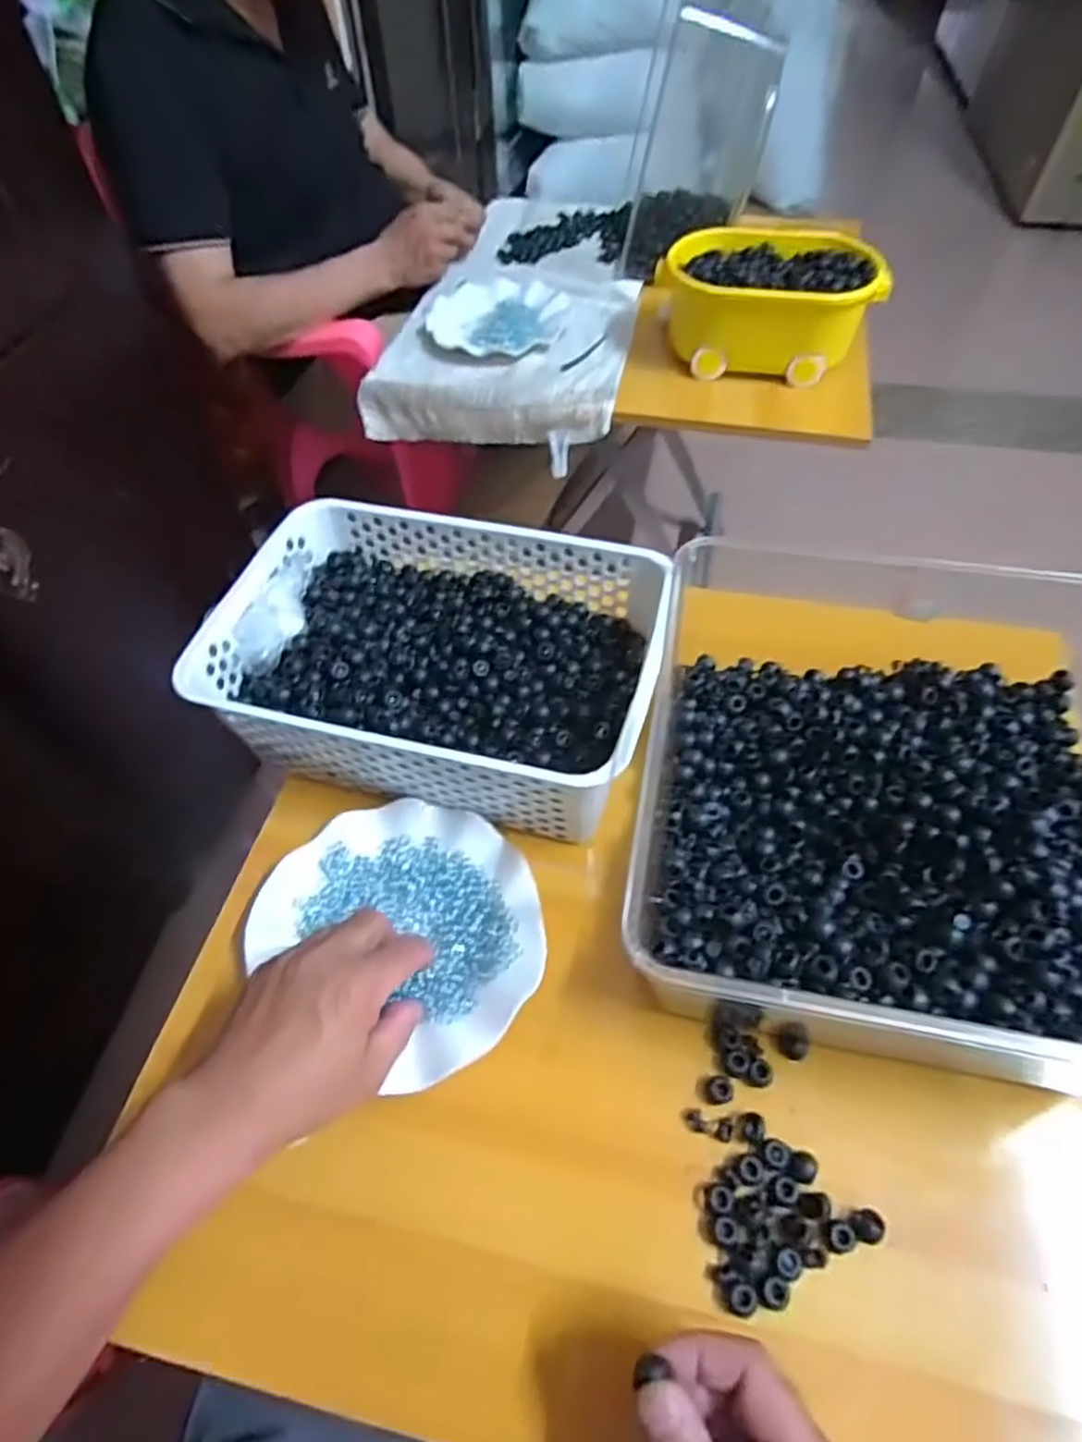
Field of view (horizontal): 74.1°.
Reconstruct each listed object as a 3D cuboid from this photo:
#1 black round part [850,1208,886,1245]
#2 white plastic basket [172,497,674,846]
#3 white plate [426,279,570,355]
[{"bbox_3d":[0.171,0.264,0.375,0.015,0.010,0.015,-1,54,1],"label":"black round part"},{"bbox_3d":[-0.073,-0.044,0.538,0.308,0.096,0.210,12,55,10],"label":"white plastic basket"},{"bbox_3d":[-0.059,-0.529,0.942,0.176,0.024,0.173,-1,54,1],"label":"white plate"}]

